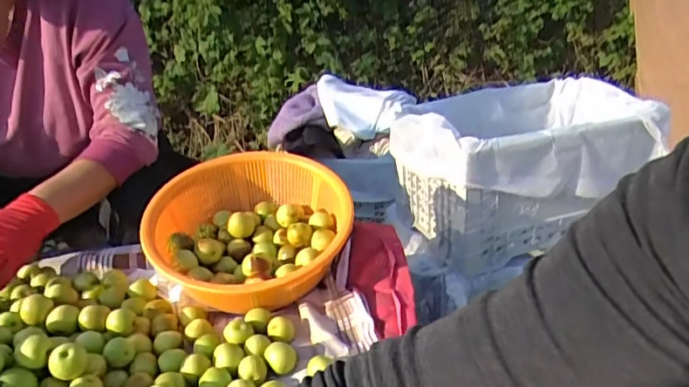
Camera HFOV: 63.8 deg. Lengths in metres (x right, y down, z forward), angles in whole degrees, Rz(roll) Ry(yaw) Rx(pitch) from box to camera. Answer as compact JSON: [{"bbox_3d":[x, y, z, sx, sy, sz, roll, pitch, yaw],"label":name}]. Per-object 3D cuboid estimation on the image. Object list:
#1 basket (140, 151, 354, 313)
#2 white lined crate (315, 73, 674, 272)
[{"bbox_3d":[-0.130,0.042,0.733,0.244,0.130,0.264,-3,26,-17],"label":"basket"},{"bbox_3d":[0.321,-0.034,1.076,0.451,0.275,0.275,-11,26,-17],"label":"white lined crate"}]

